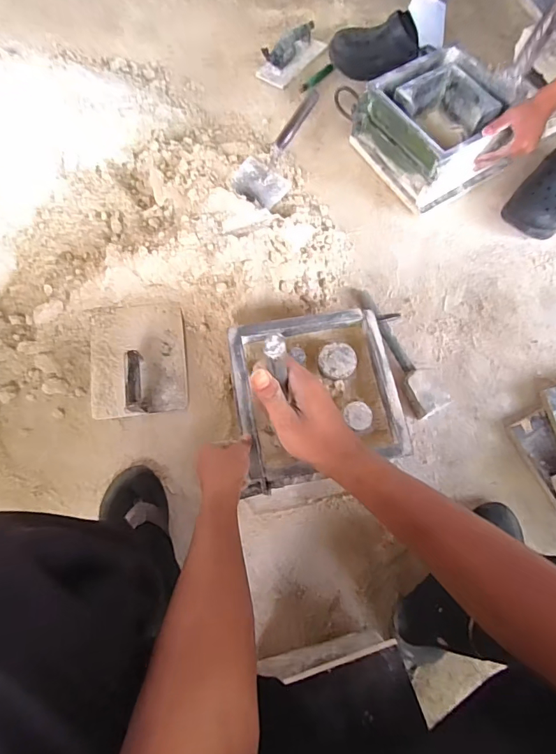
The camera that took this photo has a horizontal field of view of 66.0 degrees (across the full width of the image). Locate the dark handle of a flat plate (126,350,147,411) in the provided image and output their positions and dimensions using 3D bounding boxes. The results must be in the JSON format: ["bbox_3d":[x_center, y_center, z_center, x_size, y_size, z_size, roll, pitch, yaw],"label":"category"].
[{"bbox_3d":[-0.243,0.010,0.737,0.025,0.051,0.104,-2,69,-4],"label":"dark handle of a flat plate"}]

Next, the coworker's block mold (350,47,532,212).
[{"bbox_3d":[0.313,-0.500,0.870,0.230,0.151,0.257,-34,76,-11],"label":"coworker's block mold"}]

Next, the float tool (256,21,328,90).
[{"bbox_3d":[0.036,-0.772,1.021,0.086,0.065,0.172,43,77,12],"label":"float tool"}]

